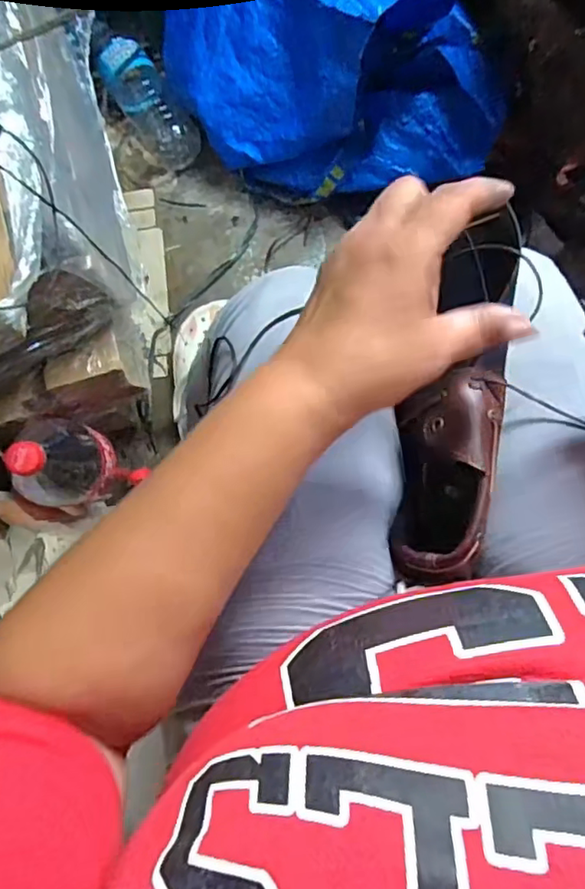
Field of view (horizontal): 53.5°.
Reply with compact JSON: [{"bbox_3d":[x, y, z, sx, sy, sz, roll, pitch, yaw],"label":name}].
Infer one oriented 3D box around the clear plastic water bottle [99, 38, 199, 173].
[{"bbox_3d":[-0.209,-0.498,0.856,0.075,0.082,0.189,-33,93,-1],"label":"clear plastic water bottle"}]

